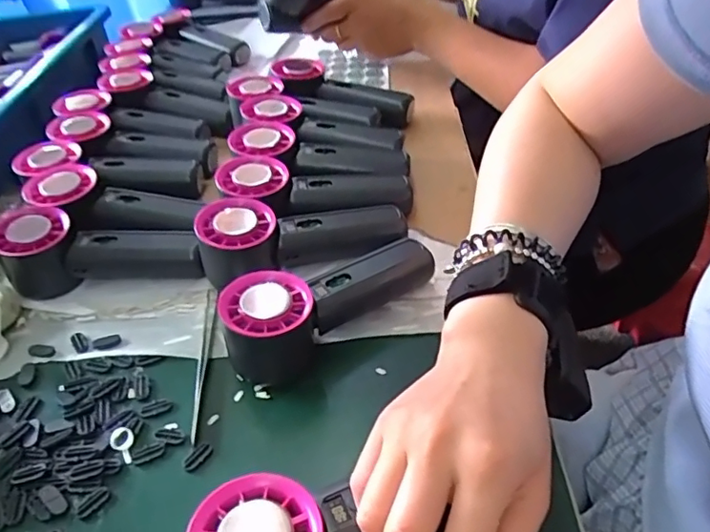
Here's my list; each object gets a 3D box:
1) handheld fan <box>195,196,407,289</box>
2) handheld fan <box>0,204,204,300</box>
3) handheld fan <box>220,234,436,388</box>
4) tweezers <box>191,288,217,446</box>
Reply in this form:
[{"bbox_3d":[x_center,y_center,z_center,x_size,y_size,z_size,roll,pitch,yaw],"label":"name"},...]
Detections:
[{"bbox_3d":[-0.040,-0.026,0.434,0.152,0.058,0.047,-15,42,-11],"label":"handheld fan"},{"bbox_3d":[-0.197,-0.016,0.445,0.147,0.056,0.054,-8,41,-2],"label":"handheld fan"},{"bbox_3d":[-0.016,0.021,0.384,0.152,0.055,0.053,-30,47,-25],"label":"handheld fan"},{"bbox_3d":[-0.101,0.060,0.383,0.007,0.009,0.130,-7,41,-2],"label":"tweezers"}]

